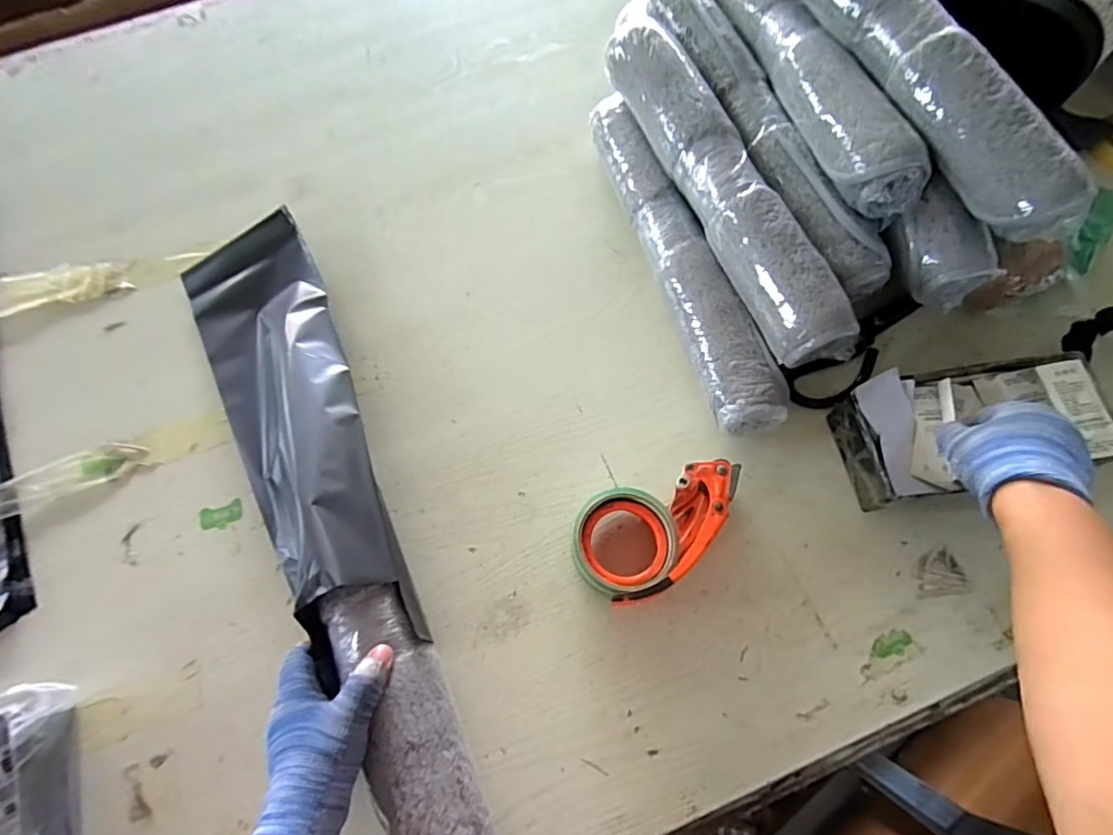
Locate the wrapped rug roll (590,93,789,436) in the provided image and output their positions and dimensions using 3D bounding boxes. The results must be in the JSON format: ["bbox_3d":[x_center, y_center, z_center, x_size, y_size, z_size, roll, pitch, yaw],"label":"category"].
[{"bbox_3d":[0.127,-0.174,0.580,0.065,0.078,0.412,-16,68,-4],"label":"wrapped rug roll"}]

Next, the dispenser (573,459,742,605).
[{"bbox_3d":[0.090,0.103,0.479,0.153,0.062,0.090,-16,69,-5],"label":"dispenser"}]

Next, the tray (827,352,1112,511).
[{"bbox_3d":[0.369,0.004,0.486,0.214,0.049,0.107,-16,72,3],"label":"tray"}]

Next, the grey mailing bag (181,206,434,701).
[{"bbox_3d":[-0.250,-0.007,0.516,0.131,0.069,0.469,-25,65,-11],"label":"grey mailing bag"}]

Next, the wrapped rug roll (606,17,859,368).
[{"bbox_3d":[0.154,-0.227,0.514,0.056,0.065,0.392,-23,69,-6],"label":"wrapped rug roll"}]

